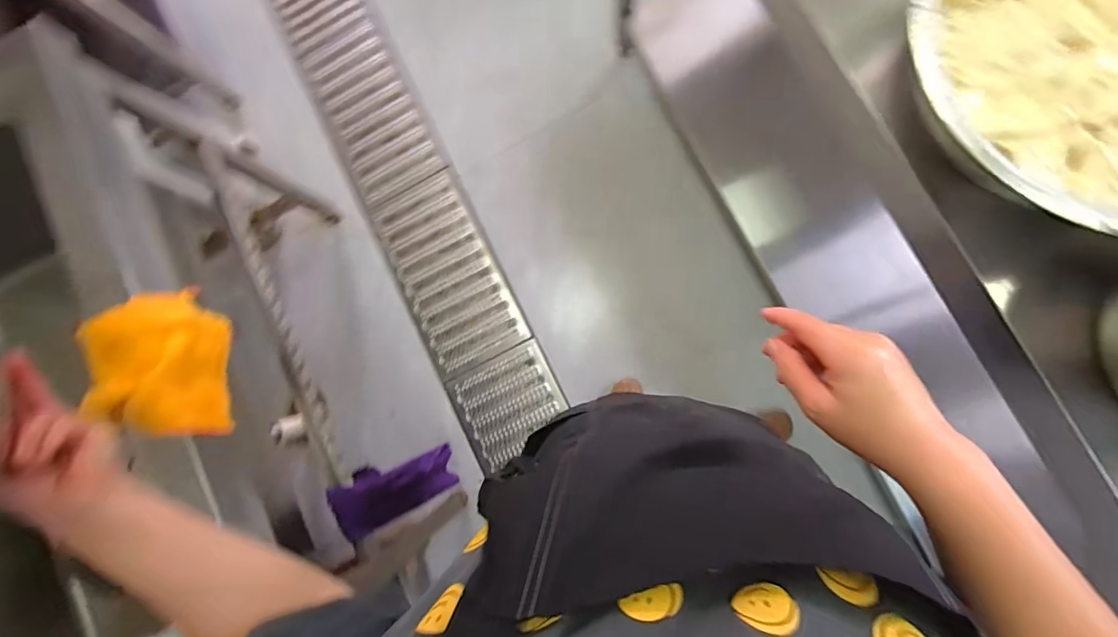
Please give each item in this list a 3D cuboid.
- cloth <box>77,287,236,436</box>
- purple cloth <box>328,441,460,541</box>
[{"bbox_3d":[-0.529,0.063,0.653,0.112,0.142,0.199,-12,83,6],"label":"cloth"},{"bbox_3d":[-0.330,0.357,1.066,0.067,0.439,0.135,-32,82,3],"label":"purple cloth"}]

